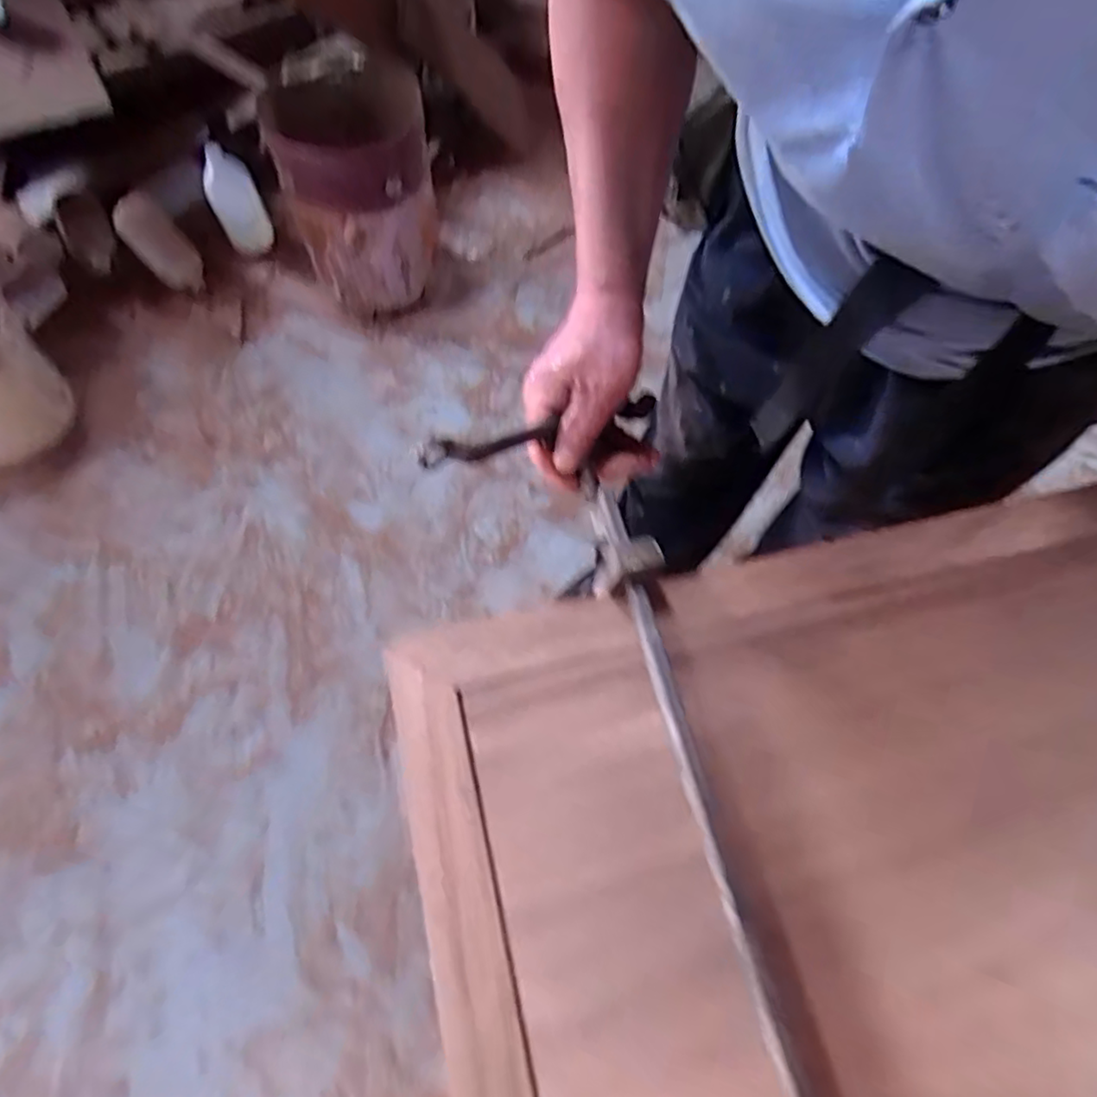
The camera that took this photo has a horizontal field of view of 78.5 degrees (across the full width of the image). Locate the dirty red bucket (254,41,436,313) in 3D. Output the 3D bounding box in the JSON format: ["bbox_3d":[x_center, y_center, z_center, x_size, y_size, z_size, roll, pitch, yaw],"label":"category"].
[{"bbox_3d":[-0.367,-0.683,1.318,0.267,0.388,0.288,0,65,-1],"label":"dirty red bucket"}]

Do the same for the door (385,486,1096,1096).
[{"bbox_3d":[0.181,0.149,0.339,0.489,0.027,0.335,-14,66,-9],"label":"door"}]

